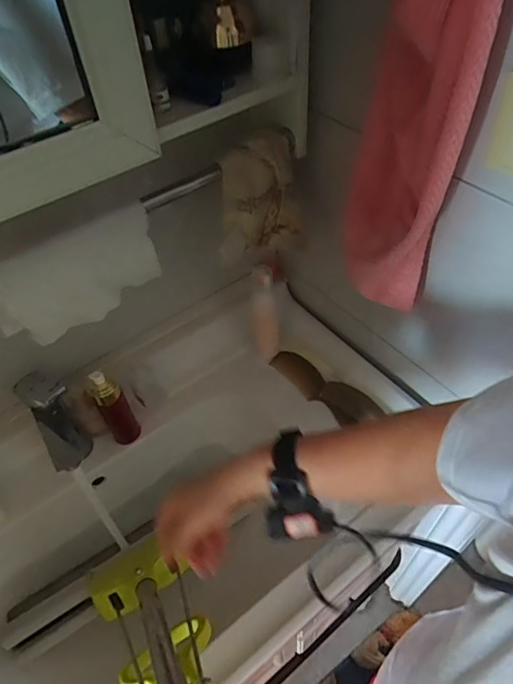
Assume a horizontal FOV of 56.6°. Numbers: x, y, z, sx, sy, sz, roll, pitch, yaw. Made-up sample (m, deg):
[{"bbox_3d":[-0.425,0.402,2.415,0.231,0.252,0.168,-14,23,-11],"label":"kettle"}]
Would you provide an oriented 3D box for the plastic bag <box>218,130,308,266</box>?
[{"bbox_3d":[0.002,-0.183,0.626,0.118,0.151,0.051,-15,50,-9],"label":"plastic bag"}]

